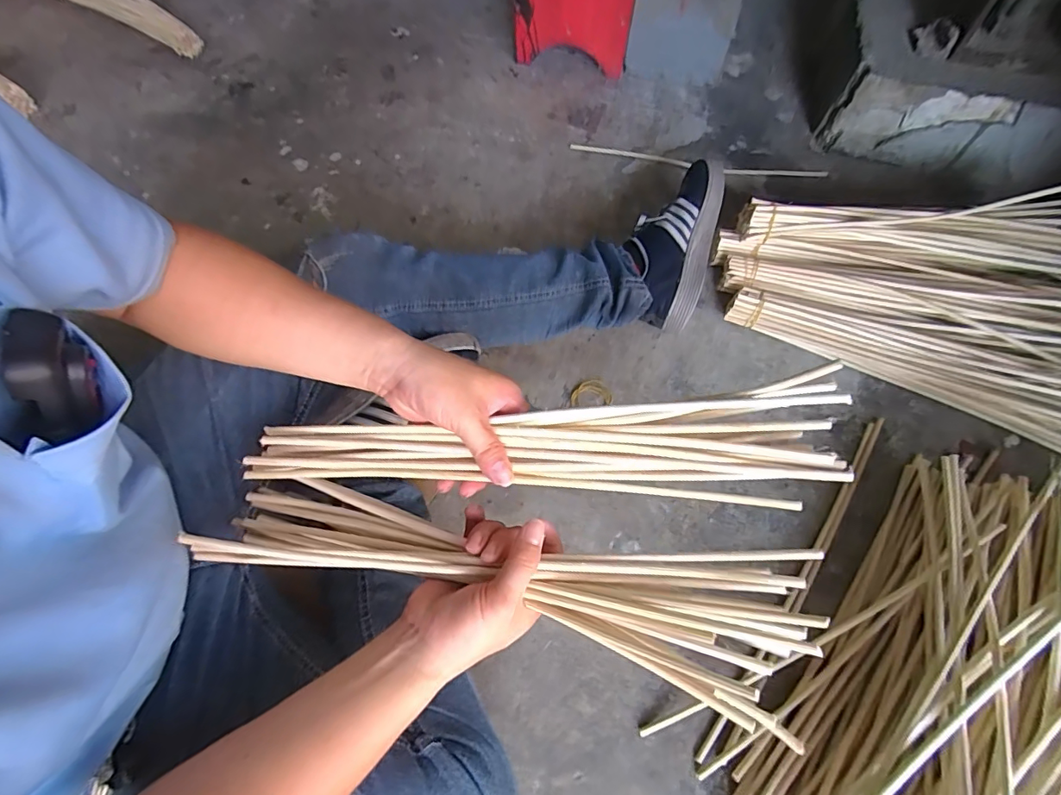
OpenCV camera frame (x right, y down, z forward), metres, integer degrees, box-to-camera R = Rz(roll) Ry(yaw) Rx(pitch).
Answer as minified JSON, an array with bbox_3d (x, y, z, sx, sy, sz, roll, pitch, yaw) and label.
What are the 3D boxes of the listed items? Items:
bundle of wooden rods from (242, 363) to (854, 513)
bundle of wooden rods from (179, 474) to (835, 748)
[{"bbox_3d":[-0.004,0.041,0.376,0.443,0.079,0.063,-2,63,8],"label":"bundle of wooden rods"},{"bbox_3d":[-0.034,0.135,0.368,0.453,0.043,0.104,8,63,12],"label":"bundle of wooden rods"}]

